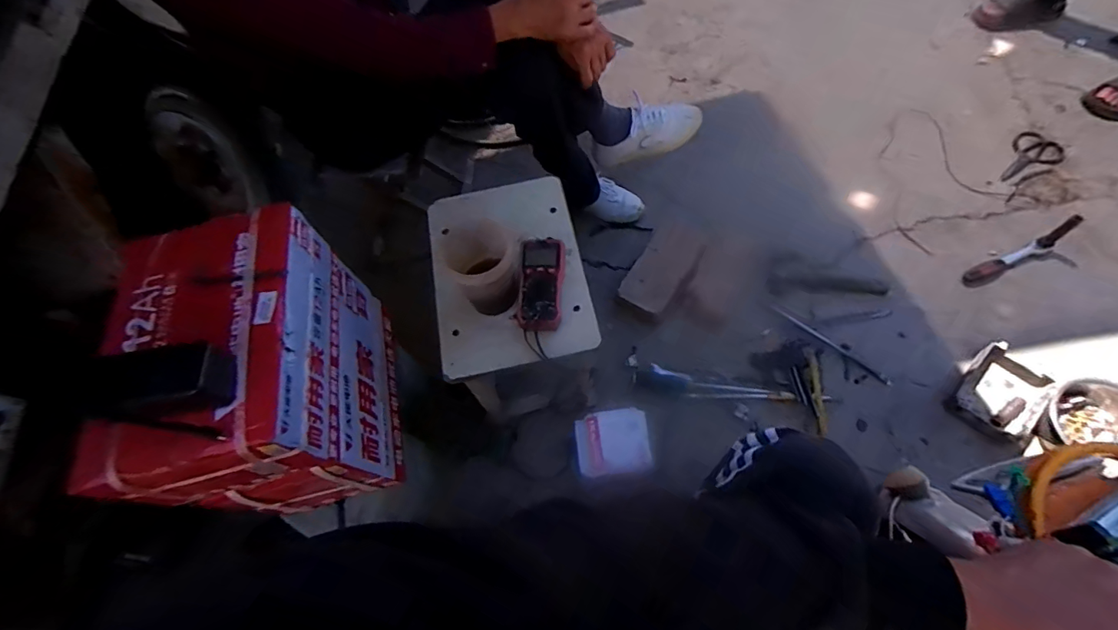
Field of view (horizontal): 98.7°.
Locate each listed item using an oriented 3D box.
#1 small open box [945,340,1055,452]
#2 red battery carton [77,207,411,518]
[{"bbox_3d":[0.853,0.150,0.917,0.134,0.056,0.166,35,70,21],"label":"small open box"},{"bbox_3d":[-0.386,0.084,0.663,0.216,0.311,0.307,-16,62,0],"label":"red battery carton"}]

